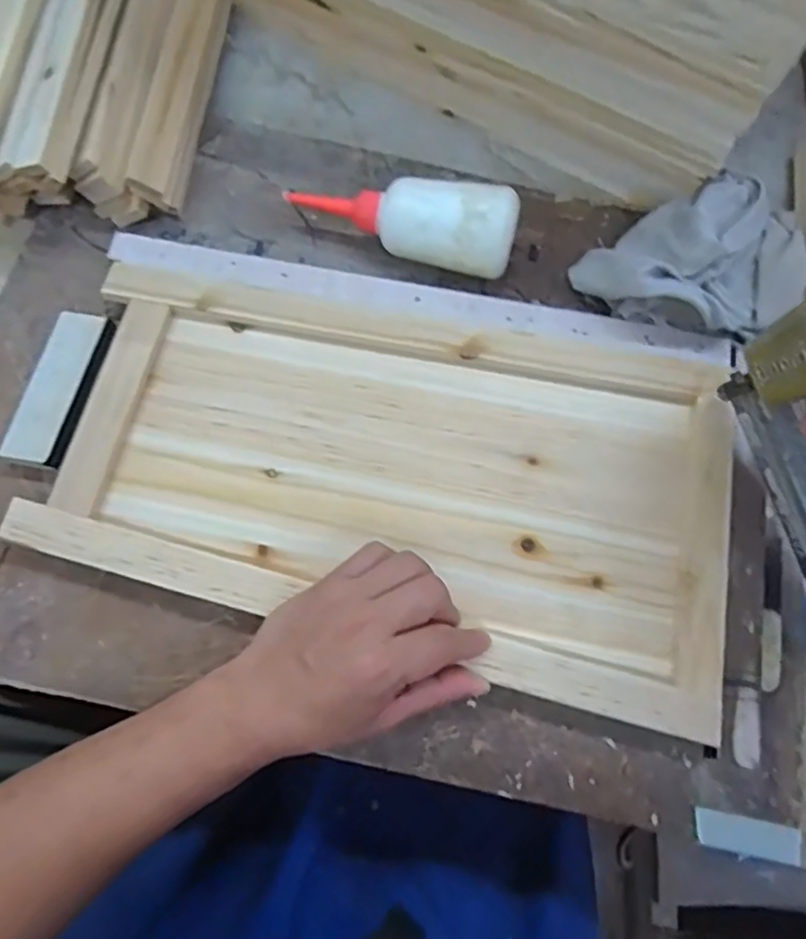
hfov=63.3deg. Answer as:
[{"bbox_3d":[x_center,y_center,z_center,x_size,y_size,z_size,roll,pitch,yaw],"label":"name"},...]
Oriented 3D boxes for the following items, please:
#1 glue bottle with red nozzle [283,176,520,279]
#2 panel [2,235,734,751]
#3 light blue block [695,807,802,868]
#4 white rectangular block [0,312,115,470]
[{"bbox_3d":[-0.005,-0.179,0.472,0.170,0.048,0.051,9,73,2],"label":"glue bottle with red nozzle"},{"bbox_3d":[0.007,-0.020,0.441,0.434,0.026,0.271,16,73,4],"label":"panel"},{"bbox_3d":[0.206,0.220,0.390,0.062,0.006,0.019,12,73,2],"label":"light blue block"},{"bbox_3d":[-0.229,-0.054,0.443,0.041,0.020,0.109,13,73,3],"label":"white rectangular block"}]

